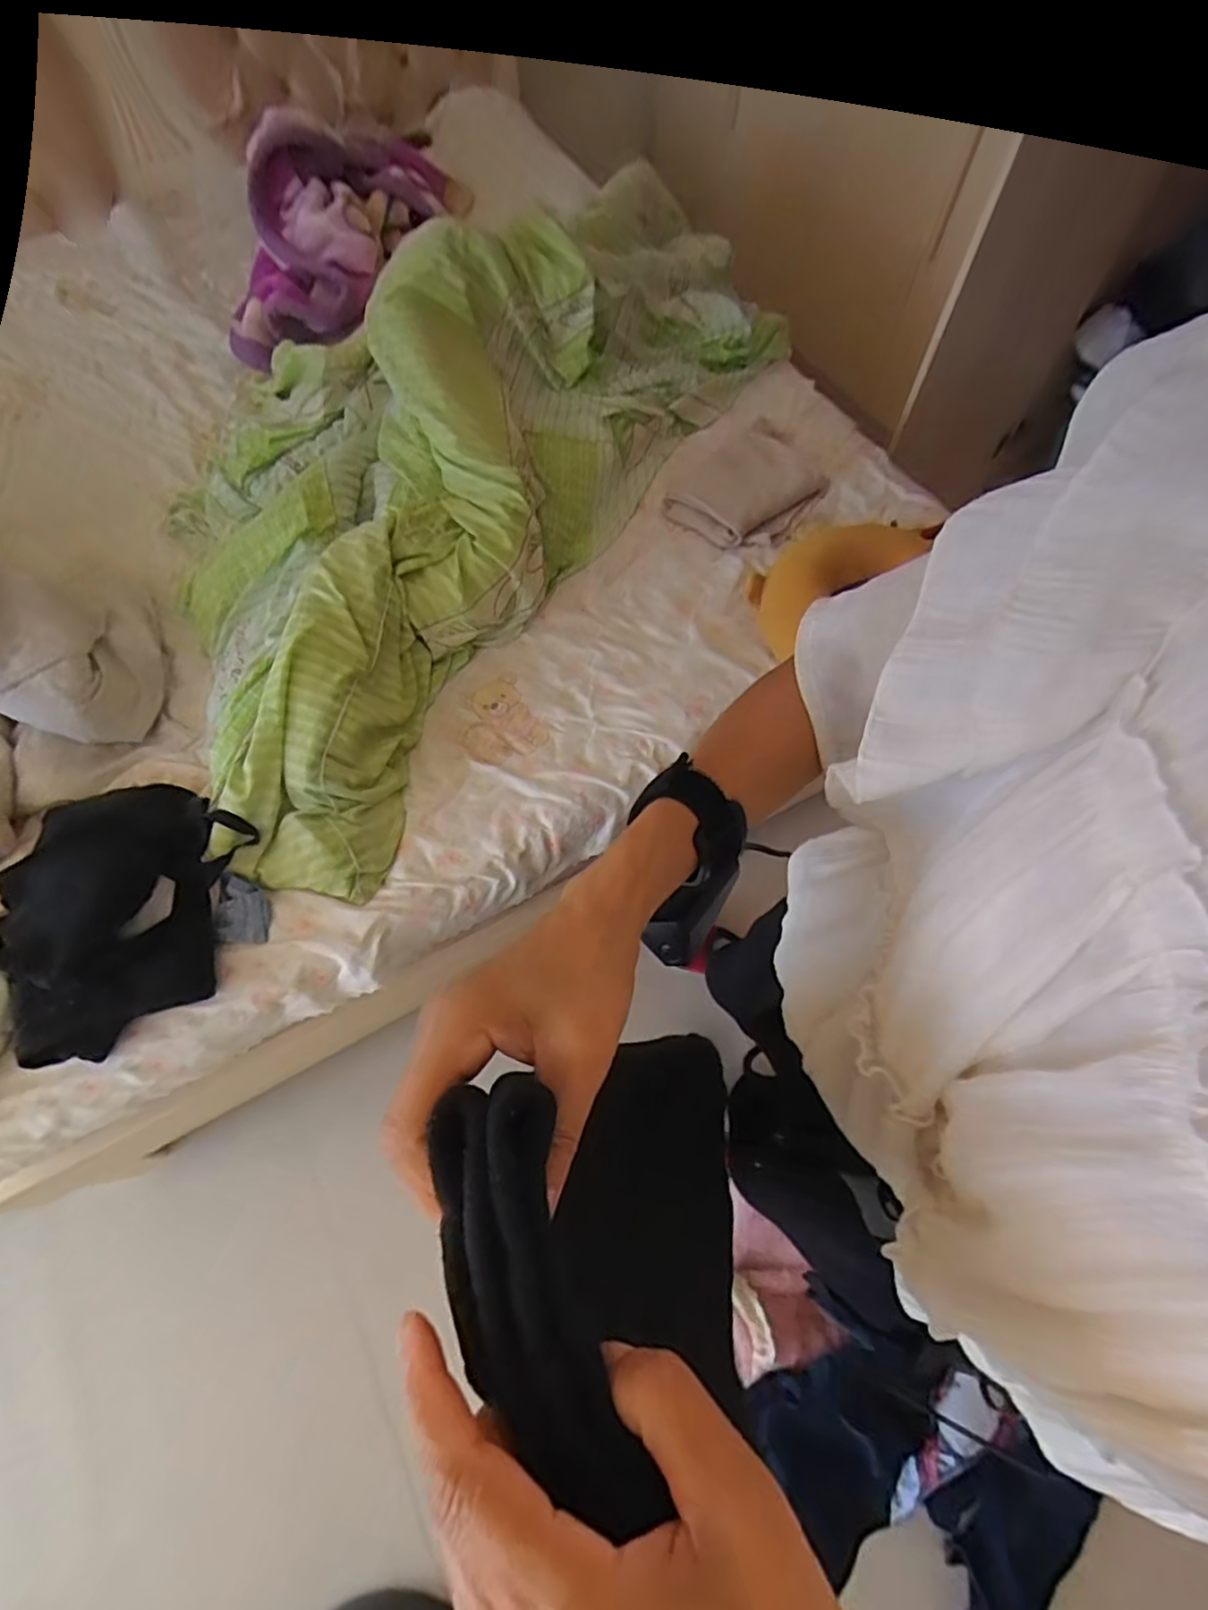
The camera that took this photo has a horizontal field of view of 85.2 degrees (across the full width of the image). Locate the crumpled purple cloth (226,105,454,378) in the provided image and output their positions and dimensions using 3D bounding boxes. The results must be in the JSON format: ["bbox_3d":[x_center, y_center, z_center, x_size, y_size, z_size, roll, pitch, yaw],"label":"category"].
[{"bbox_3d":[-0.569,-1.137,1.315,0.321,0.194,0.587,15,66,8],"label":"crumpled purple cloth"}]

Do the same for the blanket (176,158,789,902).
[{"bbox_3d":[-0.271,-0.574,1.033,0.670,0.236,1.342,29,68,14],"label":"blanket"}]

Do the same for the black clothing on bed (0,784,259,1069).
[{"bbox_3d":[-0.571,0.123,0.774,0.252,0.099,0.328,0,65,1],"label":"black clothing on bed"}]

